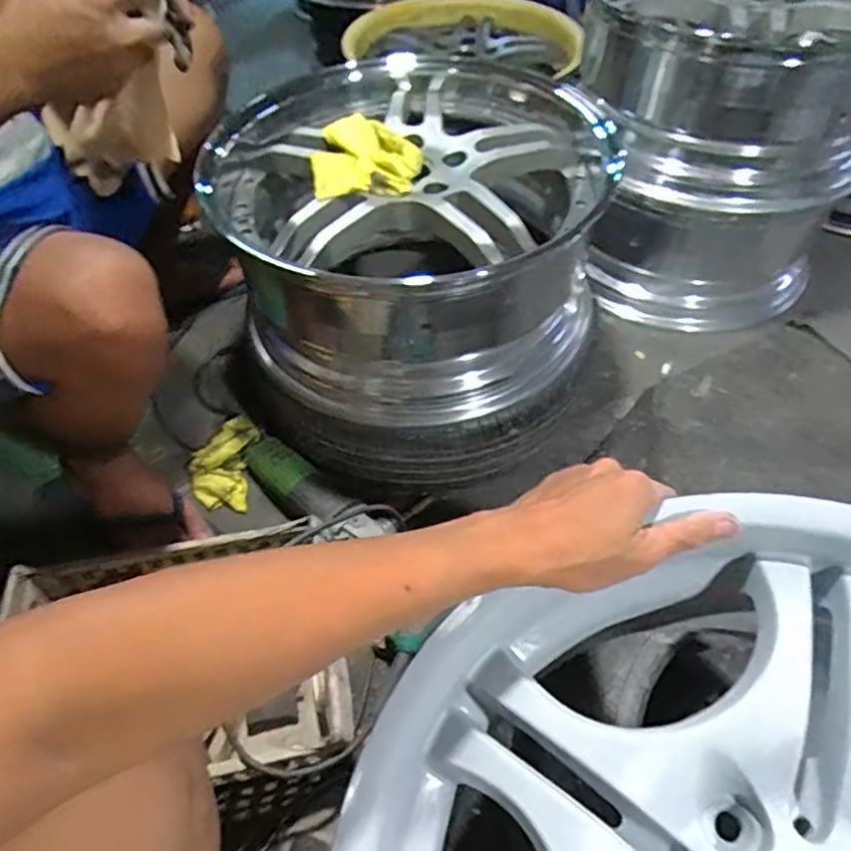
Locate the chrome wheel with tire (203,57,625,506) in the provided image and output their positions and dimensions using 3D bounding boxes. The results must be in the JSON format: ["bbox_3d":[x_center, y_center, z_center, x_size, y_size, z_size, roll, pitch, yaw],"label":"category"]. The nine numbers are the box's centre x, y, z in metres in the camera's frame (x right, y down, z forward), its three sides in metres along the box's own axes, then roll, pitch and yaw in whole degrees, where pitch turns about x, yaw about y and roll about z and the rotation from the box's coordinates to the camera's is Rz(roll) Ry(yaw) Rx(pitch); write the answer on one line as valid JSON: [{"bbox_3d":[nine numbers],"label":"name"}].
[{"bbox_3d":[-0.023,-0.234,0.927,0.482,0.325,0.548,-20,53,-14],"label":"chrome wheel with tire"}]

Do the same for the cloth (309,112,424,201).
[{"bbox_3d":[-0.077,-0.338,0.799,0.134,0.043,0.167,-10,52,-6],"label":"cloth"}]

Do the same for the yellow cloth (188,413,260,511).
[{"bbox_3d":[-0.298,0.056,0.944,0.096,0.029,0.135,5,72,3],"label":"yellow cloth"}]

